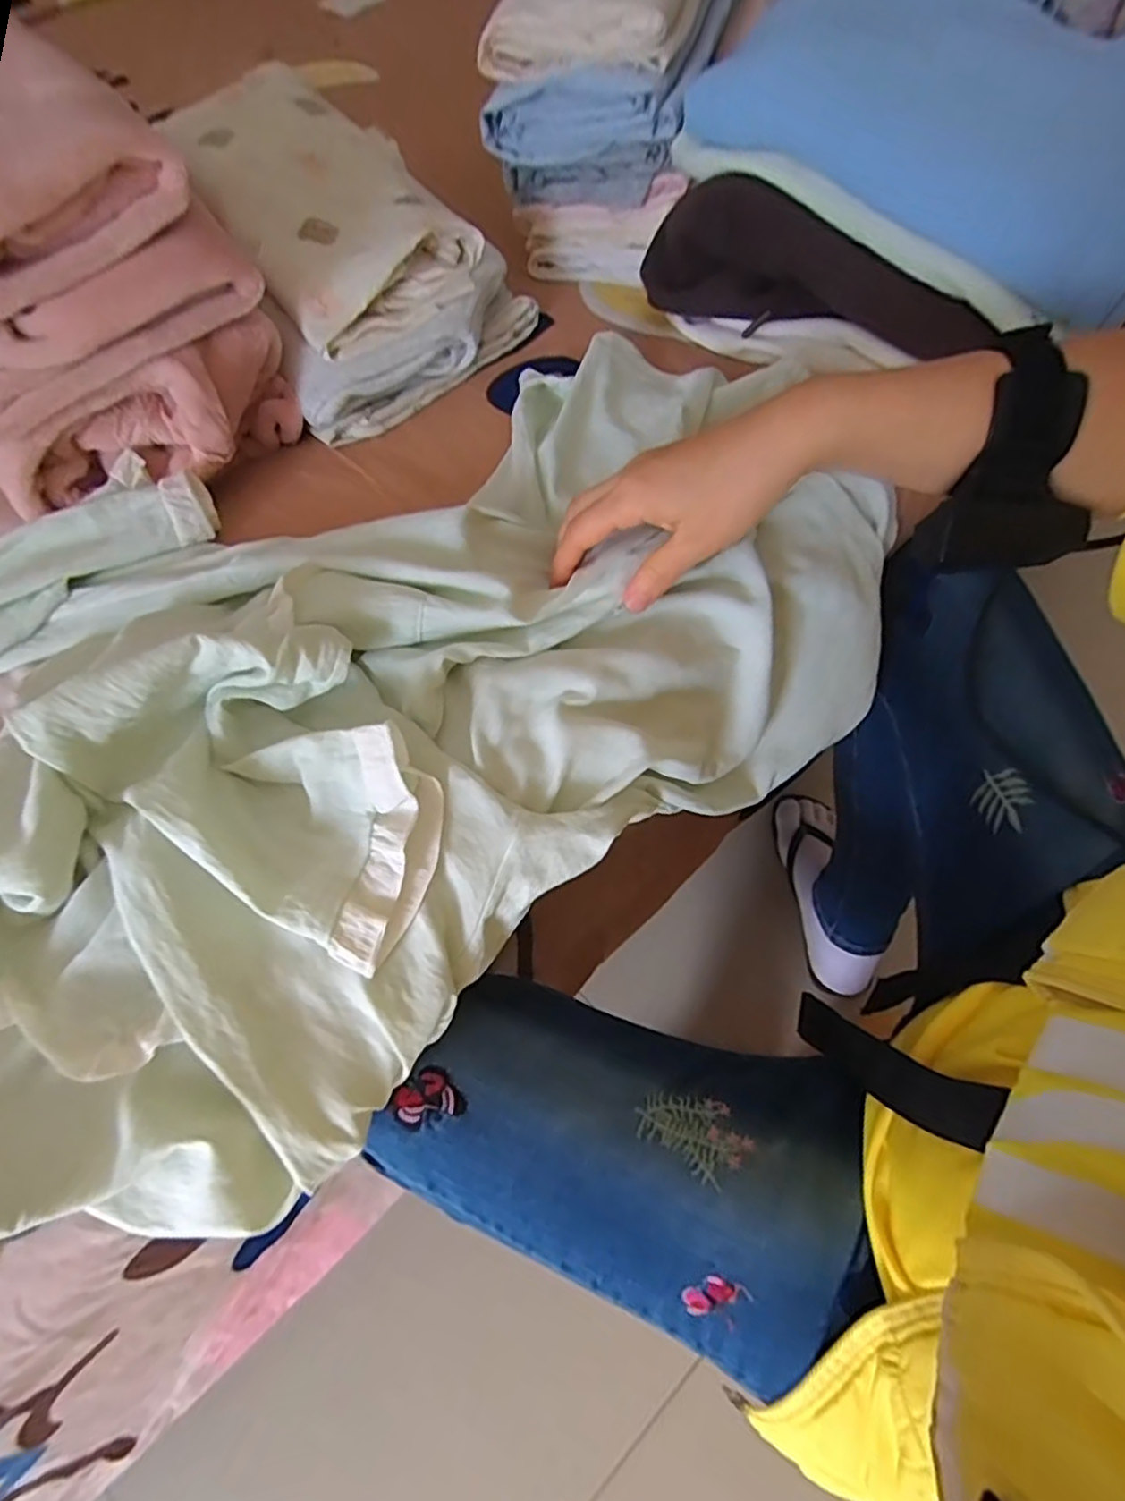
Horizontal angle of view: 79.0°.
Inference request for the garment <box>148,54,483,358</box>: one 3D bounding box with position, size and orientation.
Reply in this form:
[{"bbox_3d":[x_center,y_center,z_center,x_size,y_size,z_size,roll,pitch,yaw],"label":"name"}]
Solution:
[{"bbox_3d":[-0.183,-0.422,0.505,0.155,0.041,0.244,-38,87,-14],"label":"garment"}]

